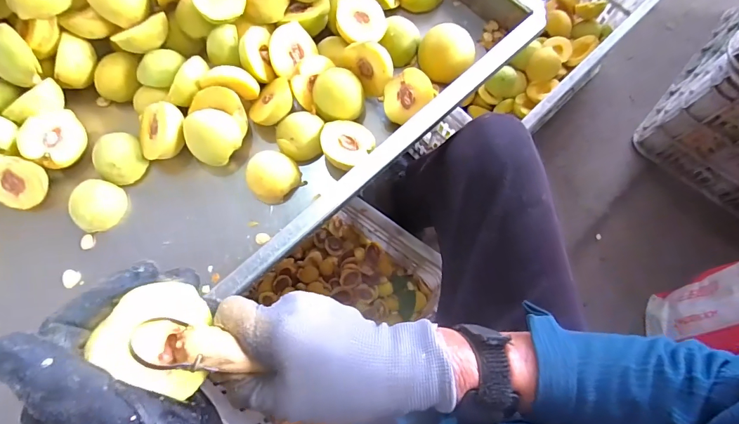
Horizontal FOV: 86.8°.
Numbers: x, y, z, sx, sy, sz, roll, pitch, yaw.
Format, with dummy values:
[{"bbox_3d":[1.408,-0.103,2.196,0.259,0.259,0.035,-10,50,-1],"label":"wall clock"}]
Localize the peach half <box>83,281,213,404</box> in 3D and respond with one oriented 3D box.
[{"bbox_3d":[-0.124,0.072,0.221,0.033,0.062,0.062,-9,76,34],"label":"peach half"}]

